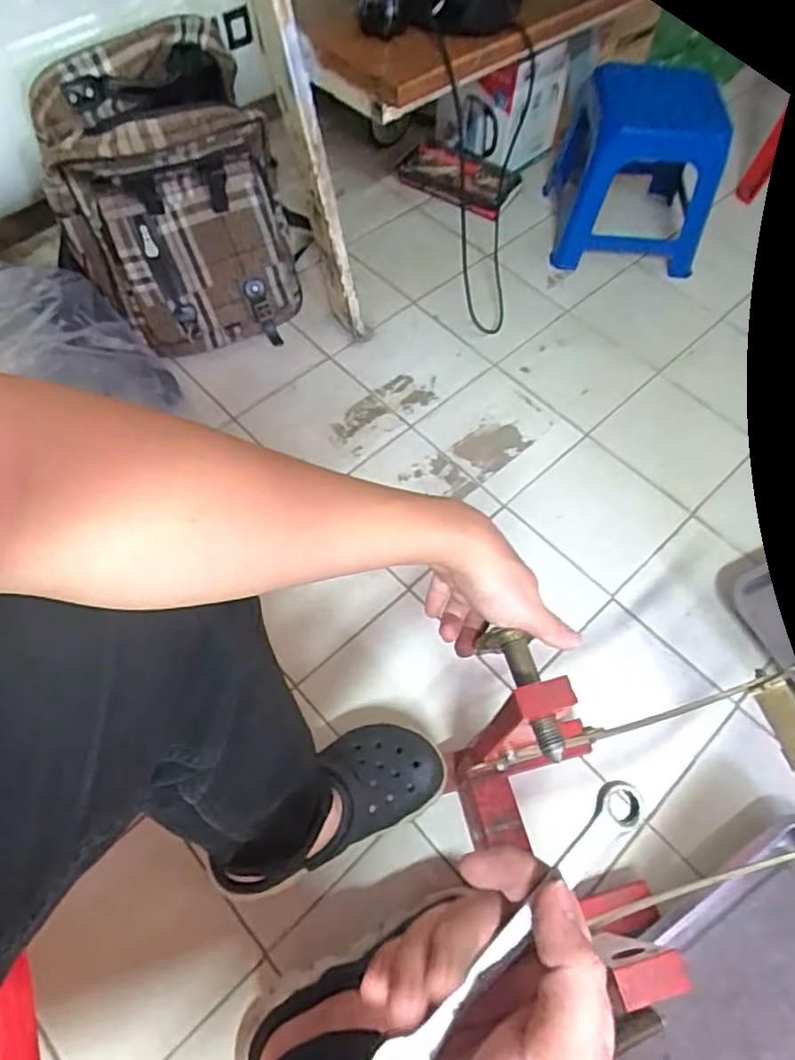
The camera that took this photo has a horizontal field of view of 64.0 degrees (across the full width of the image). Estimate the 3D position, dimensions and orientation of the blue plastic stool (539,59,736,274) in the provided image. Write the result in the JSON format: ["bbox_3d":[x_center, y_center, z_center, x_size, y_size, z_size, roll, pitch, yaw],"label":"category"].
[{"bbox_3d":[0.400,-0.597,1.056,0.240,0.243,0.210,6,61,1],"label":"blue plastic stool"}]

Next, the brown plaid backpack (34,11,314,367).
[{"bbox_3d":[-0.313,-0.459,0.941,0.320,0.384,0.206,-26,65,-16],"label":"brown plaid backpack"}]

